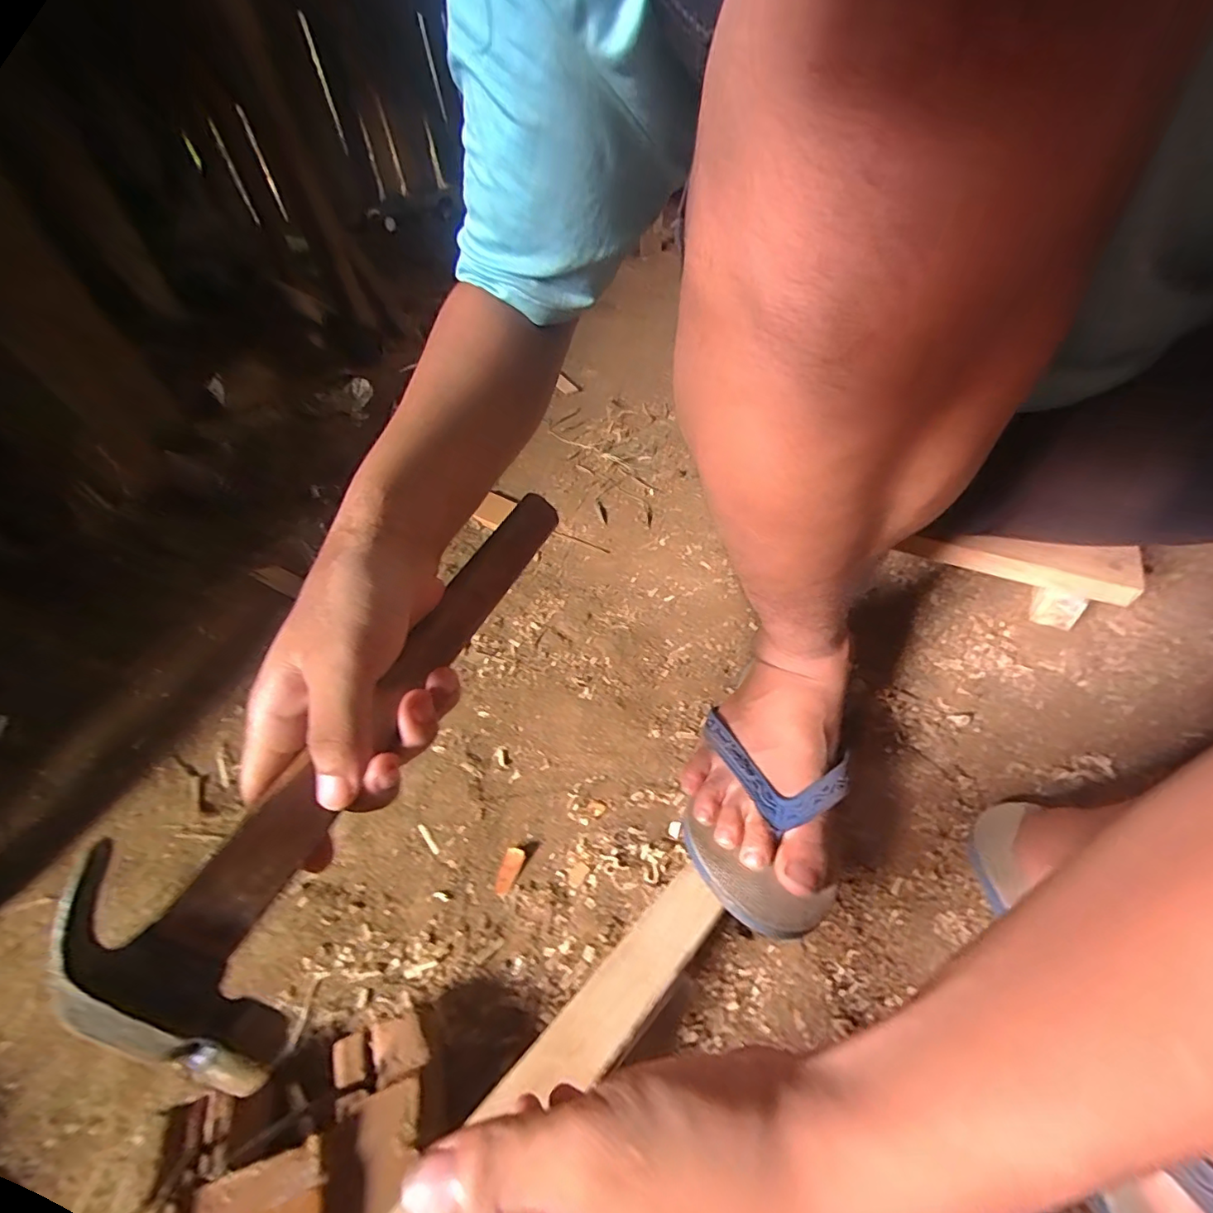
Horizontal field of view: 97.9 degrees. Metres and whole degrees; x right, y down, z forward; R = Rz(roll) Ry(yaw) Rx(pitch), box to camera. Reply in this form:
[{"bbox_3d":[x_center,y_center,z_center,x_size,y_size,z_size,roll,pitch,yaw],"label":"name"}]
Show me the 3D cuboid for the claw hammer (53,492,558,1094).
[{"bbox_3d":[-0.111,0.031,0.240,0.030,0.080,0.274,-15,44,46],"label":"claw hammer"}]

